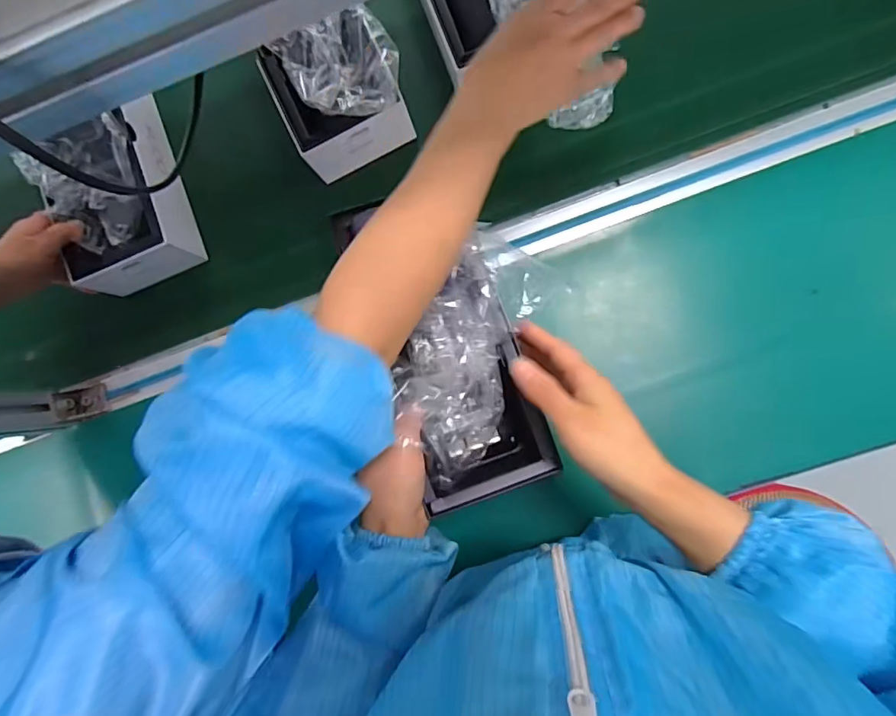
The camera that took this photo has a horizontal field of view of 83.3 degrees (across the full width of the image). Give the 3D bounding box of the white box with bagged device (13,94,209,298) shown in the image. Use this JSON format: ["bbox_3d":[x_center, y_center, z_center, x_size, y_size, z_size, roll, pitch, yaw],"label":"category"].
[{"bbox_3d":[-0.373,-0.181,0.565,0.126,0.079,0.191,-21,86,5],"label":"white box with bagged device"}]

